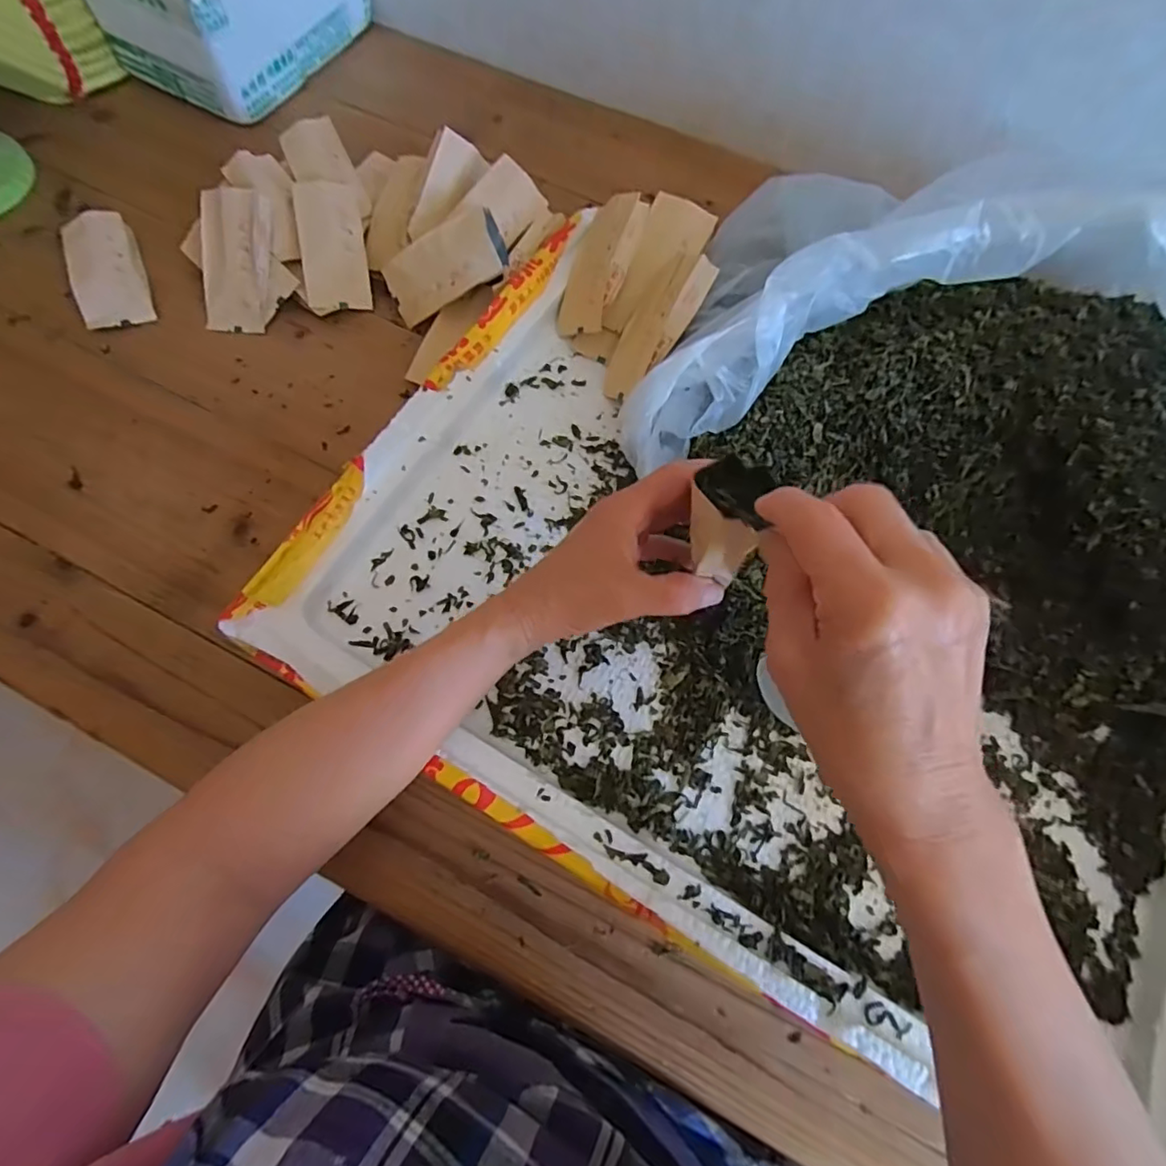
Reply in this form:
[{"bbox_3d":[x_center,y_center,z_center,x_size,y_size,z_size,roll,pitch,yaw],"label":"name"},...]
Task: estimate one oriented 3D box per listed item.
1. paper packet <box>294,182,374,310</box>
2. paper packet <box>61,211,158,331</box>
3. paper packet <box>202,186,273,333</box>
[{"bbox_3d":[-0.217,-0.294,0.501,0.053,0.011,0.105,-7,97,-25],"label":"paper packet"},{"bbox_3d":[-0.416,-0.276,0.502,0.054,0.012,0.120,-16,81,-23],"label":"paper packet"},{"bbox_3d":[-0.297,-0.275,0.491,0.056,0.014,0.112,6,98,3],"label":"paper packet"}]

